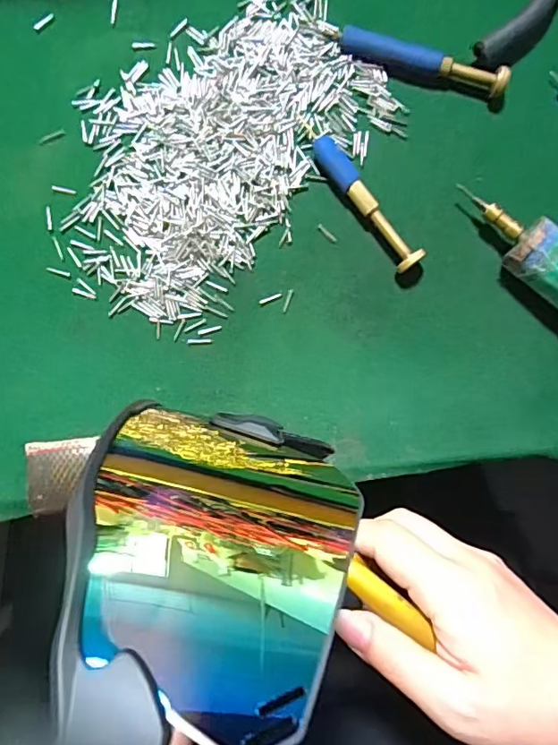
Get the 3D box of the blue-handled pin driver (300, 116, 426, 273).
[{"bbox_3d":[0.039,-0.090,0.269,0.013,0.013,0.091,-38,90,-3],"label":"blue-handled pin driver"}]

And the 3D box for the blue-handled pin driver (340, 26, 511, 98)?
[{"bbox_3d":[0.074,-0.159,0.273,0.086,0.013,0.010,17,87,-2],"label":"blue-handled pin driver"}]

